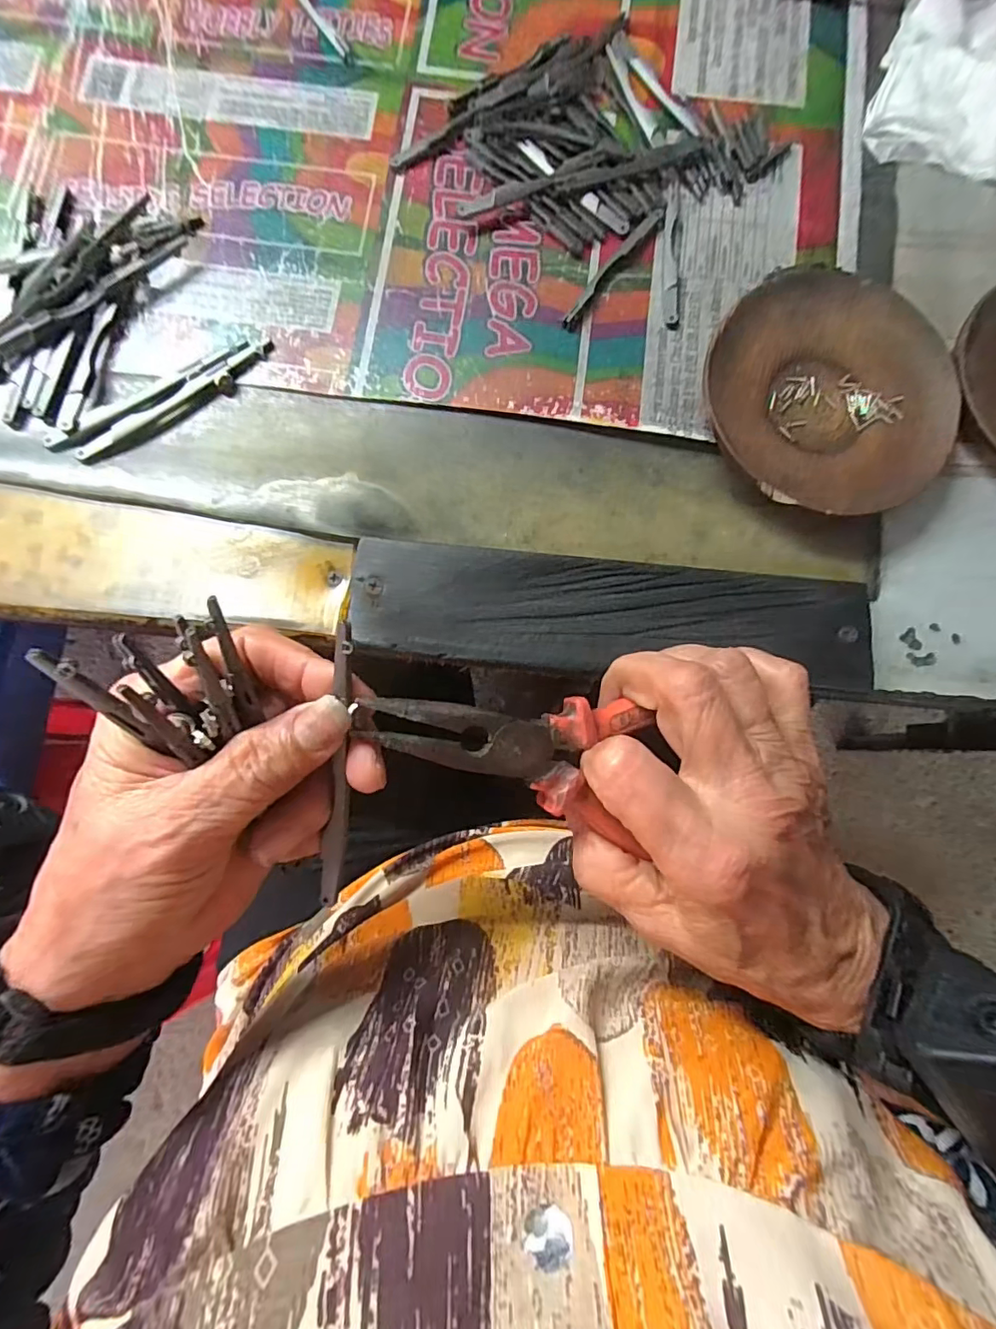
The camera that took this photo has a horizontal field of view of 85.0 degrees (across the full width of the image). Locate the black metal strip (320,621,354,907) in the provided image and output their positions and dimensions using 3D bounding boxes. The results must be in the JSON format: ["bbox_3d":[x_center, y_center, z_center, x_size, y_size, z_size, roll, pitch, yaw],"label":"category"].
[{"bbox_3d":[-0.052,0.036,0.175,0.008,0.004,0.100,8,107,0],"label":"black metal strip"}]

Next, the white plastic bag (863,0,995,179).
[{"bbox_3d":[0.259,-0.315,0.280,0.117,0.030,0.119,10,81,1],"label":"white plastic bag"}]

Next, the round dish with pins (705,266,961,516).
[{"bbox_3d":[0.152,-0.124,0.252,0.110,0.019,0.114,0,81,-1],"label":"round dish with pins"}]

